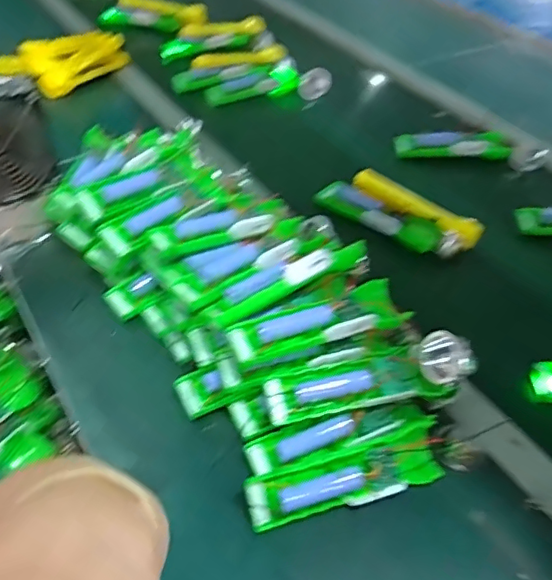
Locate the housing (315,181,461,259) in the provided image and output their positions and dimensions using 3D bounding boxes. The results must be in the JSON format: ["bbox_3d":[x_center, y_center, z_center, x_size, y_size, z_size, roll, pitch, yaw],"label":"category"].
[{"bbox_3d":[0.139,-0.091,0.722,0.196,0.038,0.033,32,52,26],"label":"housing"}]

